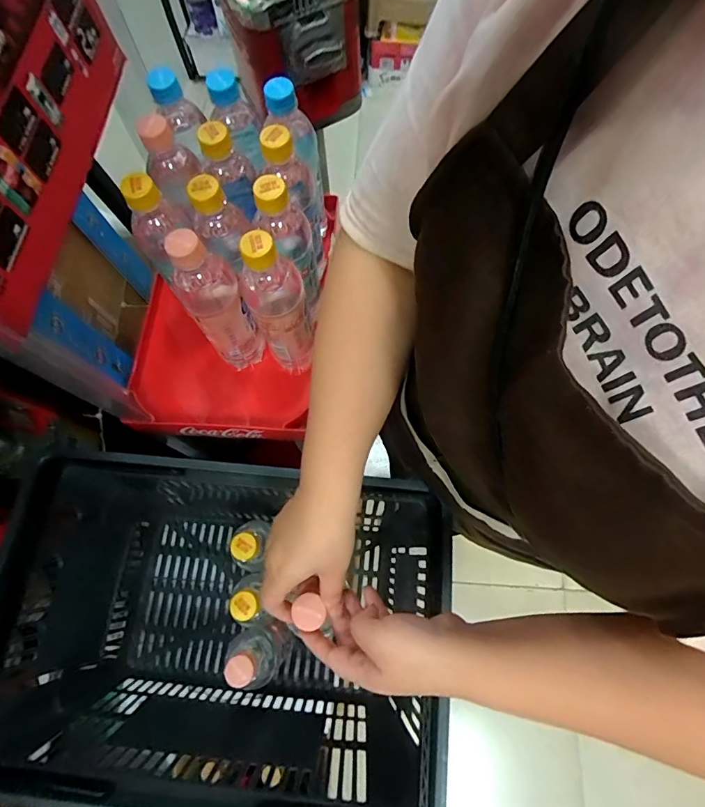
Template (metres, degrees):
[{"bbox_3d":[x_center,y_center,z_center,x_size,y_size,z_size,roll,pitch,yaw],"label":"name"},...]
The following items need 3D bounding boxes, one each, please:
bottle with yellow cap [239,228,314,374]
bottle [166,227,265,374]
[{"bbox_3d":[-0.078,-0.103,0.460,0.057,0.194,0.059,-22,72,-6],"label":"bottle with yellow cap"},{"bbox_3d":[-0.142,-0.102,0.465,0.056,0.194,0.050,-32,73,-9],"label":"bottle"}]

